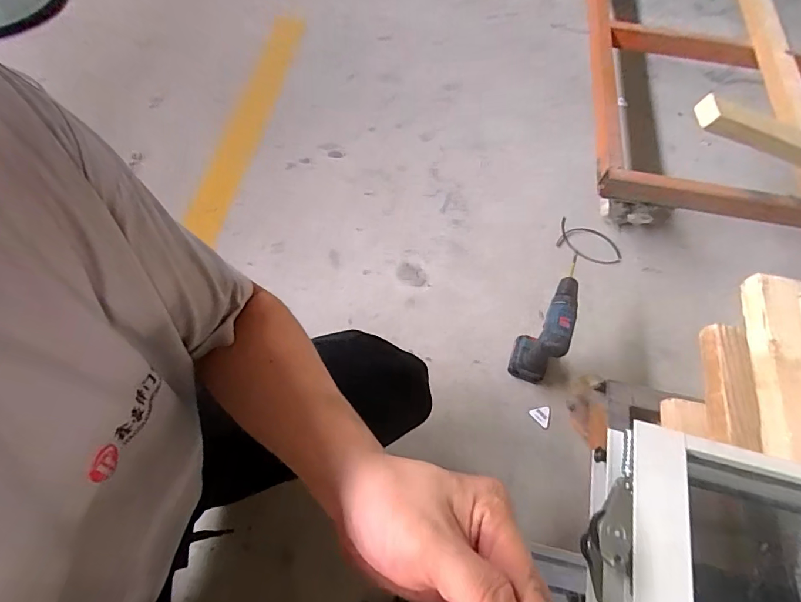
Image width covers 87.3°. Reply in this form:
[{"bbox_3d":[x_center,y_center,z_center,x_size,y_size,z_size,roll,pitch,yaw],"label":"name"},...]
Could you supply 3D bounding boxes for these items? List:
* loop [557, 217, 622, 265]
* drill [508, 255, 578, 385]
[{"bbox_3d":[0.476,-0.143,1.057,0.164,0.013,0.096,25,66,10],"label":"loop"},{"bbox_3d":[0.288,0.069,0.819,0.078,0.208,0.152,30,66,11],"label":"drill"}]

